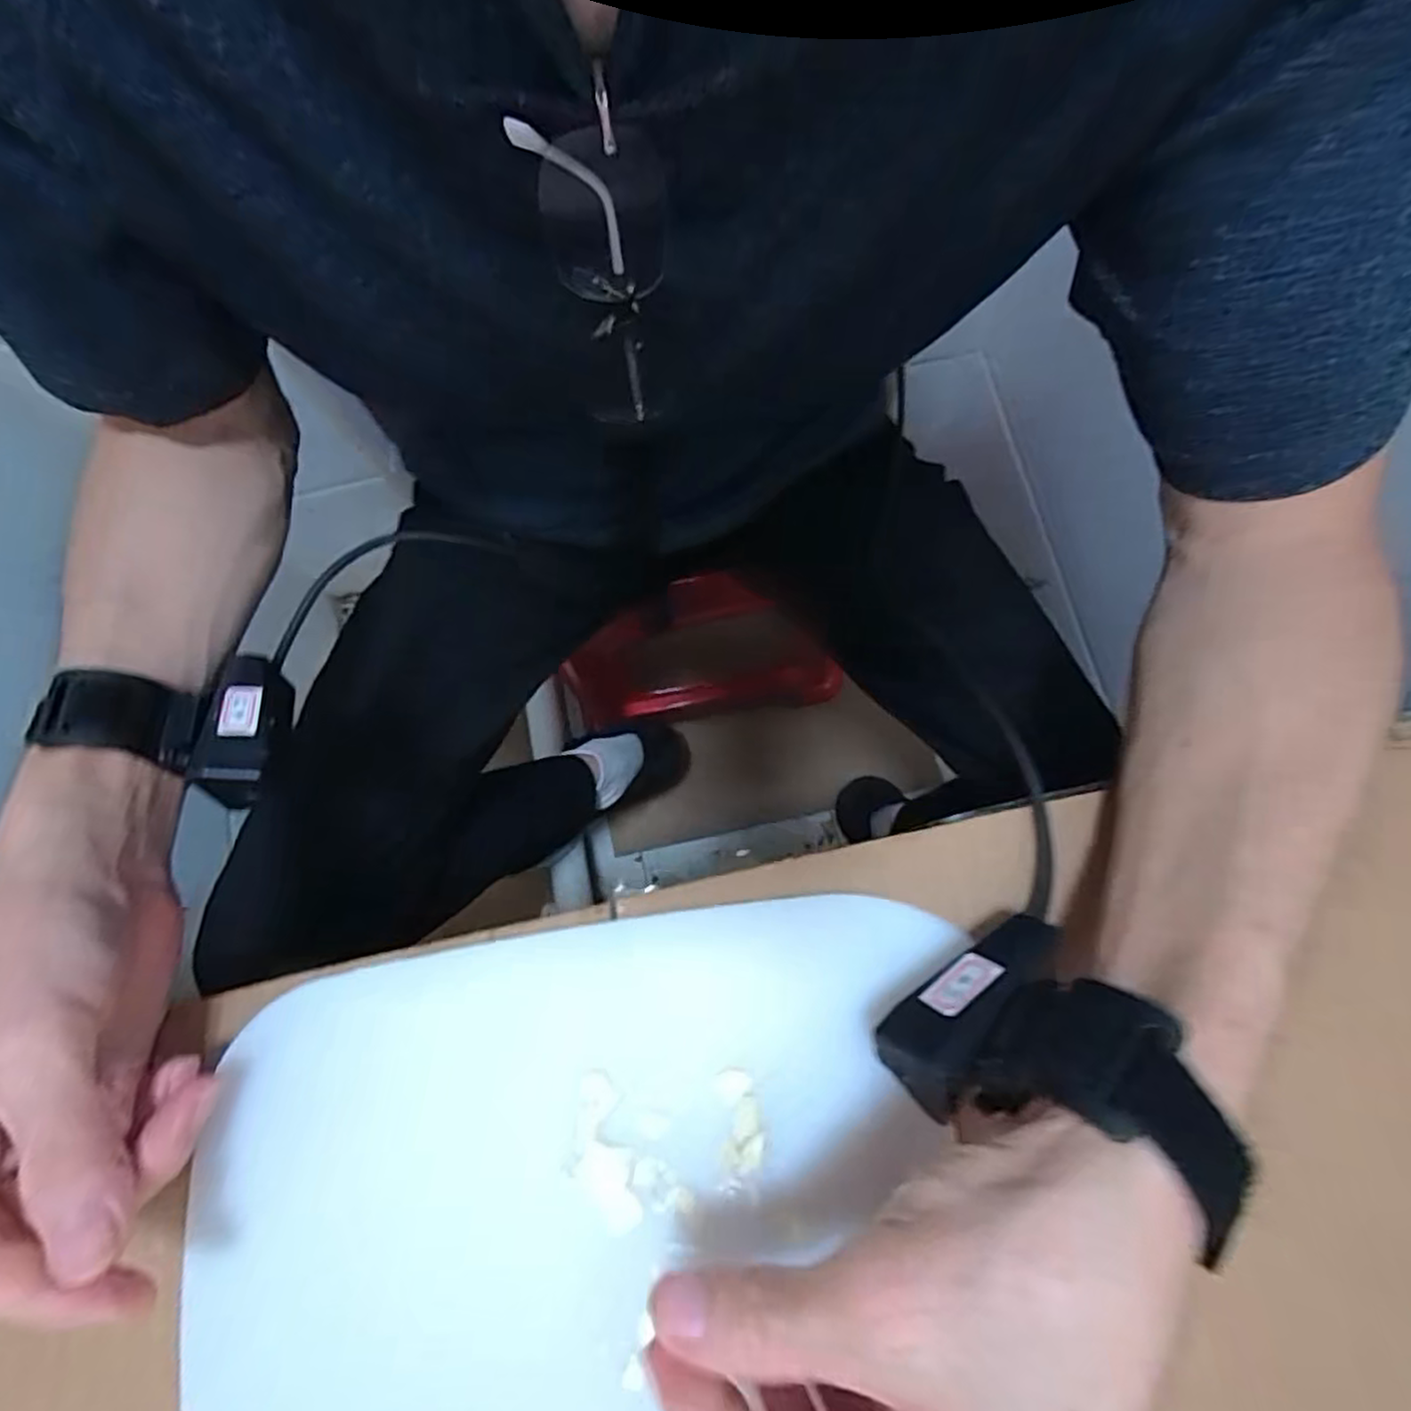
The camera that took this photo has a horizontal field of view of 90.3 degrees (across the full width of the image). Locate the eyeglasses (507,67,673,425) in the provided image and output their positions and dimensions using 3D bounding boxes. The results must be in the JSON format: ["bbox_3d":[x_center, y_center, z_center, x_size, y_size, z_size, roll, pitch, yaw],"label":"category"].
[{"bbox_3d":[-0.033,-0.152,0.263,0.041,0.146,0.024,-1,78,3],"label":"eyeglasses"}]

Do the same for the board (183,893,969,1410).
[{"bbox_3d":[-0.042,0.186,0.245,0.268,0.016,0.202,-9,75,-1],"label":"board"}]

